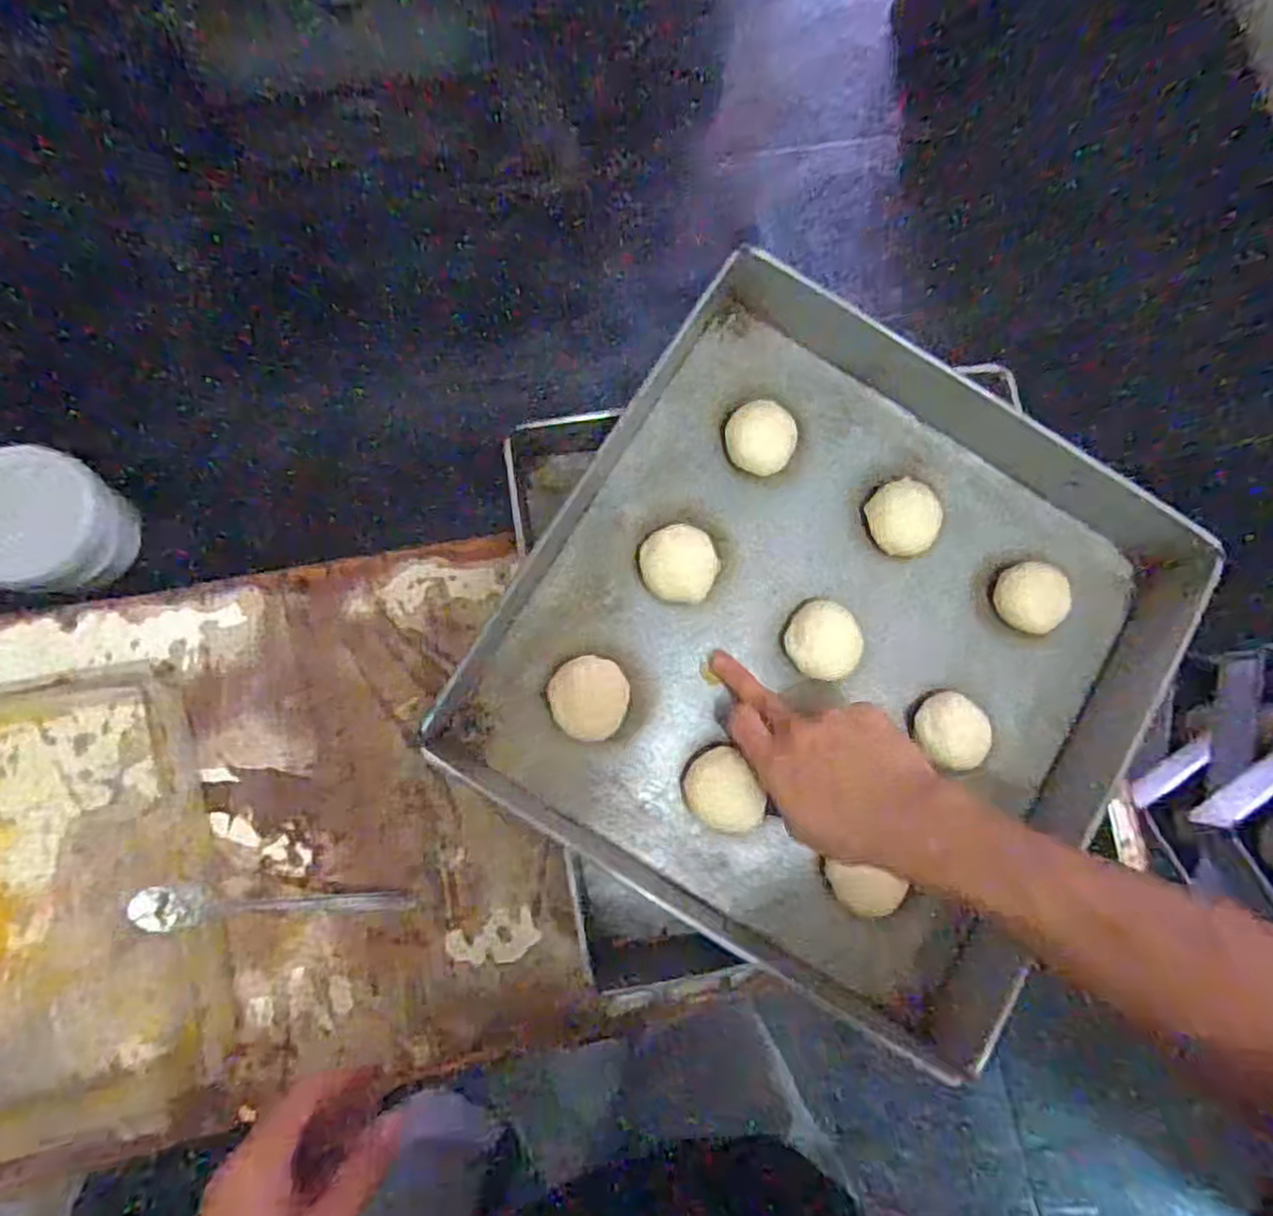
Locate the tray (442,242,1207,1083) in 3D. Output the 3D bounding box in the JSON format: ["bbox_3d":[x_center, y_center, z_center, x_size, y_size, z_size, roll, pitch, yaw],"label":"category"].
[{"bbox_3d":[0.159,0.021,0.536,0.438,0.068,0.449,33,82,-2],"label":"tray"}]

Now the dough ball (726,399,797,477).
[{"bbox_3d":[0.094,-0.128,0.567,0.053,0.032,0.054,1,82,-5],"label":"dough ball"}]

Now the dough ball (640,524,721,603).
[{"bbox_3d":[0.031,-0.031,0.547,0.052,0.026,0.057,1,82,-5],"label":"dough ball"}]

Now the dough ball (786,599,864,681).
[{"bbox_3d":[0.138,0.024,0.556,0.052,0.032,0.056,1,82,-5],"label":"dough ball"}]

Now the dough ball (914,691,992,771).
[{"bbox_3d":[0.228,0.090,0.547,0.051,0.034,0.053,1,82,-5],"label":"dough ball"}]

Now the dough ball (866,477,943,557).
[{"bbox_3d":[0.206,-0.069,0.576,0.055,0.026,0.057,1,82,-5],"label":"dough ball"}]

